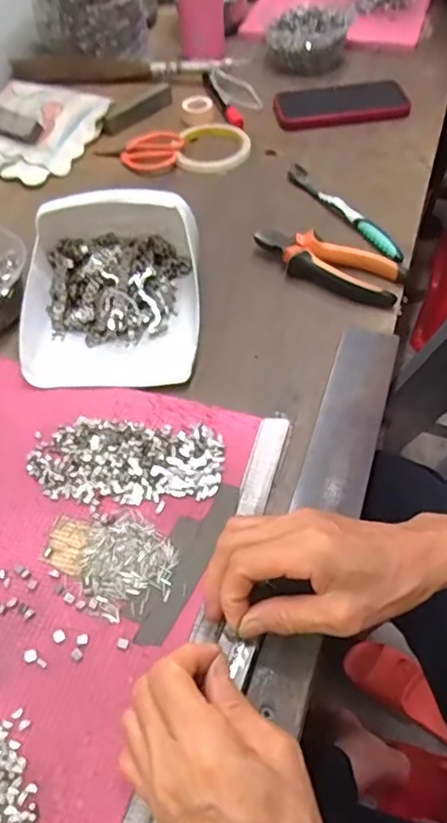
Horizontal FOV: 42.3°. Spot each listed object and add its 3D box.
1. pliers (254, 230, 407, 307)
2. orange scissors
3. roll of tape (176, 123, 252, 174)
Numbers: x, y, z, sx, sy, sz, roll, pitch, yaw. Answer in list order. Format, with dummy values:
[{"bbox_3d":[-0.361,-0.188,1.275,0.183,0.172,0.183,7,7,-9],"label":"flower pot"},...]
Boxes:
[{"bbox_3d":[0.101,-0.144,0.564,0.146,0.027,0.051,26,59,19],"label":"pliers"},{"bbox_3d":[-0.100,-0.319,0.710,0.102,0.020,0.061,-14,55,-9],"label":"orange scissors"},{"bbox_3d":[-0.010,-0.326,0.713,0.084,0.014,0.089,-1,54,1],"label":"roll of tape"}]

